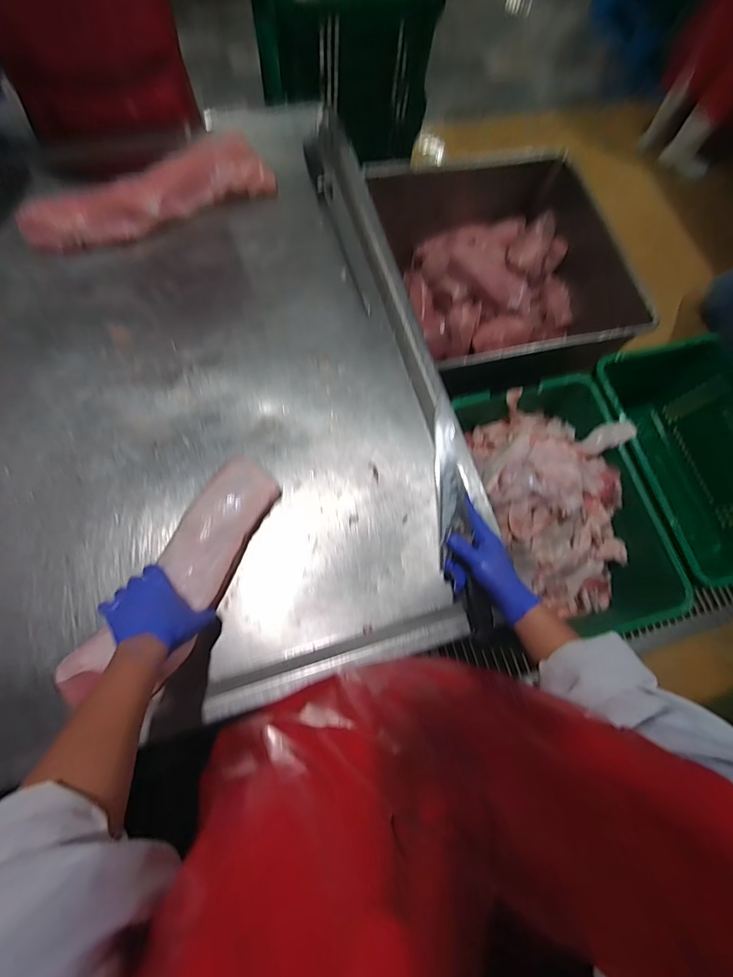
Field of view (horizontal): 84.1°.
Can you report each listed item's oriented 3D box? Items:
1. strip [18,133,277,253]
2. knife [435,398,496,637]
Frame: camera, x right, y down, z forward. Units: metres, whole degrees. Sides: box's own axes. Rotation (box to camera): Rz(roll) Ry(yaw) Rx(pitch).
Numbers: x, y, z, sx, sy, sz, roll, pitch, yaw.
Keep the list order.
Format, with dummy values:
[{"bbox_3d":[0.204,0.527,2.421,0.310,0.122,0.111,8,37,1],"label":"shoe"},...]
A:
[{"bbox_3d":[-0.423,-0.573,0.804,0.483,0.065,0.115,-26,78,-11],"label":"strip"},{"bbox_3d":[0.126,0.038,0.591,0.052,0.018,0.332,-7,79,-4],"label":"knife"}]

